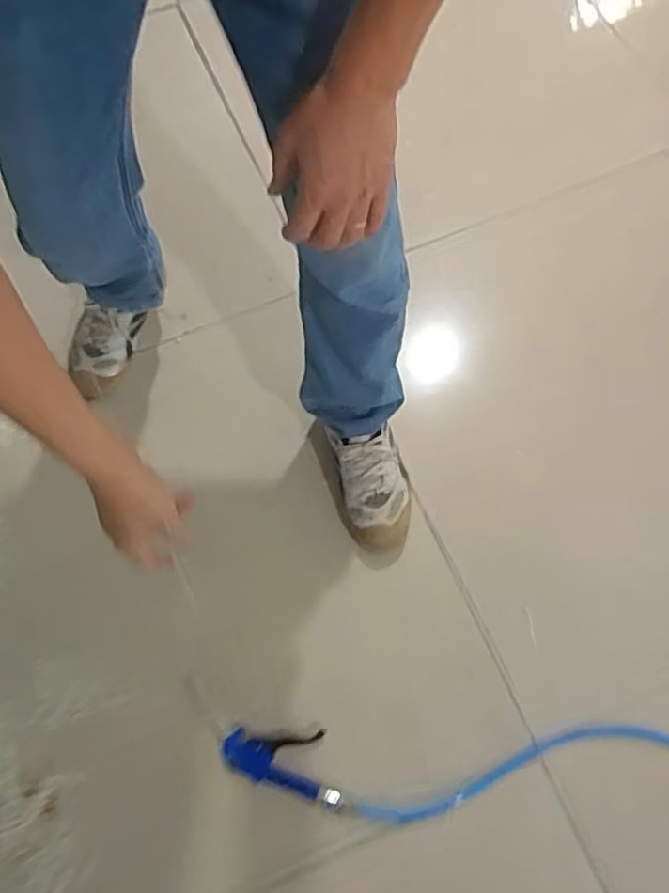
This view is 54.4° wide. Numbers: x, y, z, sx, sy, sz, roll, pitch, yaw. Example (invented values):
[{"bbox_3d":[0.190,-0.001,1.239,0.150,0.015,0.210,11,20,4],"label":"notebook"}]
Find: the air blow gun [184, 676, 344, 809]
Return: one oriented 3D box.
[{"bbox_3d":[-0.102,0.398,0.875,0.252,0.022,0.083,18,70,10],"label":"air blow gun"}]

